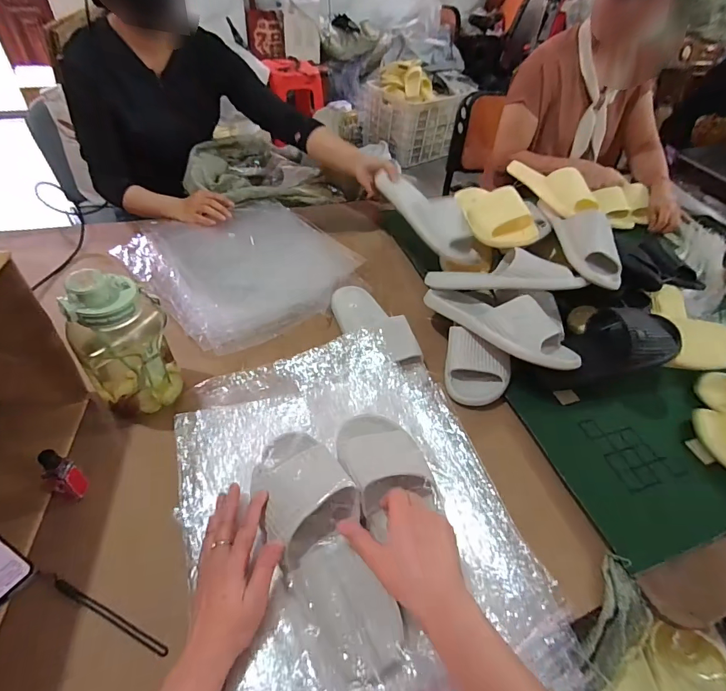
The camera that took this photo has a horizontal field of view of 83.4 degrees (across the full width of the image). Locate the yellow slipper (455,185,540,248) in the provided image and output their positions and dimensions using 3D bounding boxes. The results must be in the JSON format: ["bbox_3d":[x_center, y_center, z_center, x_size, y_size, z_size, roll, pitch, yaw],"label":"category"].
[{"bbox_3d":[0.272,-0.270,0.842,0.070,0.117,0.206,16,45,-46],"label":"yellow slipper"}]

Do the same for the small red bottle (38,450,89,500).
[{"bbox_3d":[-0.344,0.152,0.471,0.023,0.091,0.028,28,51,19],"label":"small red bottle"}]

